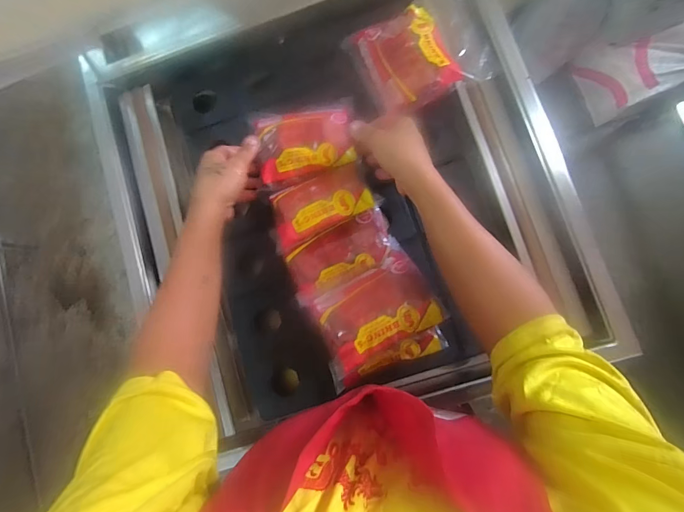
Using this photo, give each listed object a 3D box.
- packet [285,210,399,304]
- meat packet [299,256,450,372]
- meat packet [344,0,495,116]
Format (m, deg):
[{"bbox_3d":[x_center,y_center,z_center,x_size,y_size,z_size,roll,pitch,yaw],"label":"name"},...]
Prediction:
[{"bbox_3d":[-0.001,-0.002,0.460,0.138,0.023,0.070,-31,82,3],"label":"packet"},{"bbox_3d":[0.034,0.054,0.420,0.132,0.025,0.104,-27,52,-6],"label":"meat packet"},{"bbox_3d":[0.099,-0.271,0.470,0.156,0.032,0.141,-26,82,3],"label":"meat packet"}]

